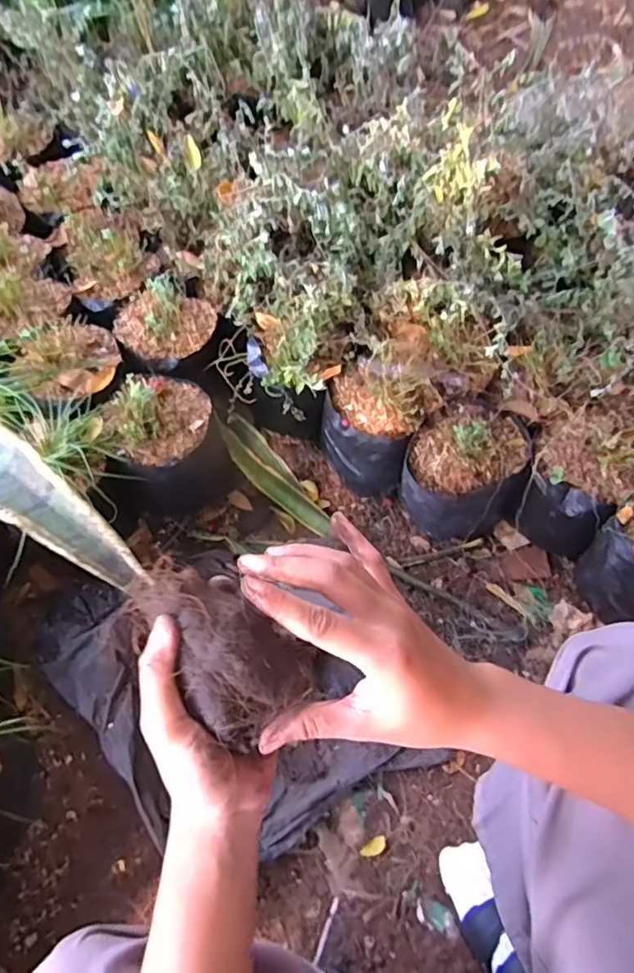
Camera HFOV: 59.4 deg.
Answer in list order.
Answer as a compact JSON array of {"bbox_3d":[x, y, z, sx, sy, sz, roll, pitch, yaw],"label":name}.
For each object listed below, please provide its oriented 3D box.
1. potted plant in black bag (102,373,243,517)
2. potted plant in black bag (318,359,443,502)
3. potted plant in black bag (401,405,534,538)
[{"bbox_3d":[-0.209,-0.056,0.797,0.153,0.205,0.123,-32,66,-18],"label":"potted plant in black bag"},{"bbox_3d":[0.084,-0.094,0.816,0.134,0.202,0.134,1,60,-1],"label":"potted plant in black bag"},{"bbox_3d":[0.203,-0.018,0.778,0.154,0.179,0.144,1,60,-1],"label":"potted plant in black bag"}]

